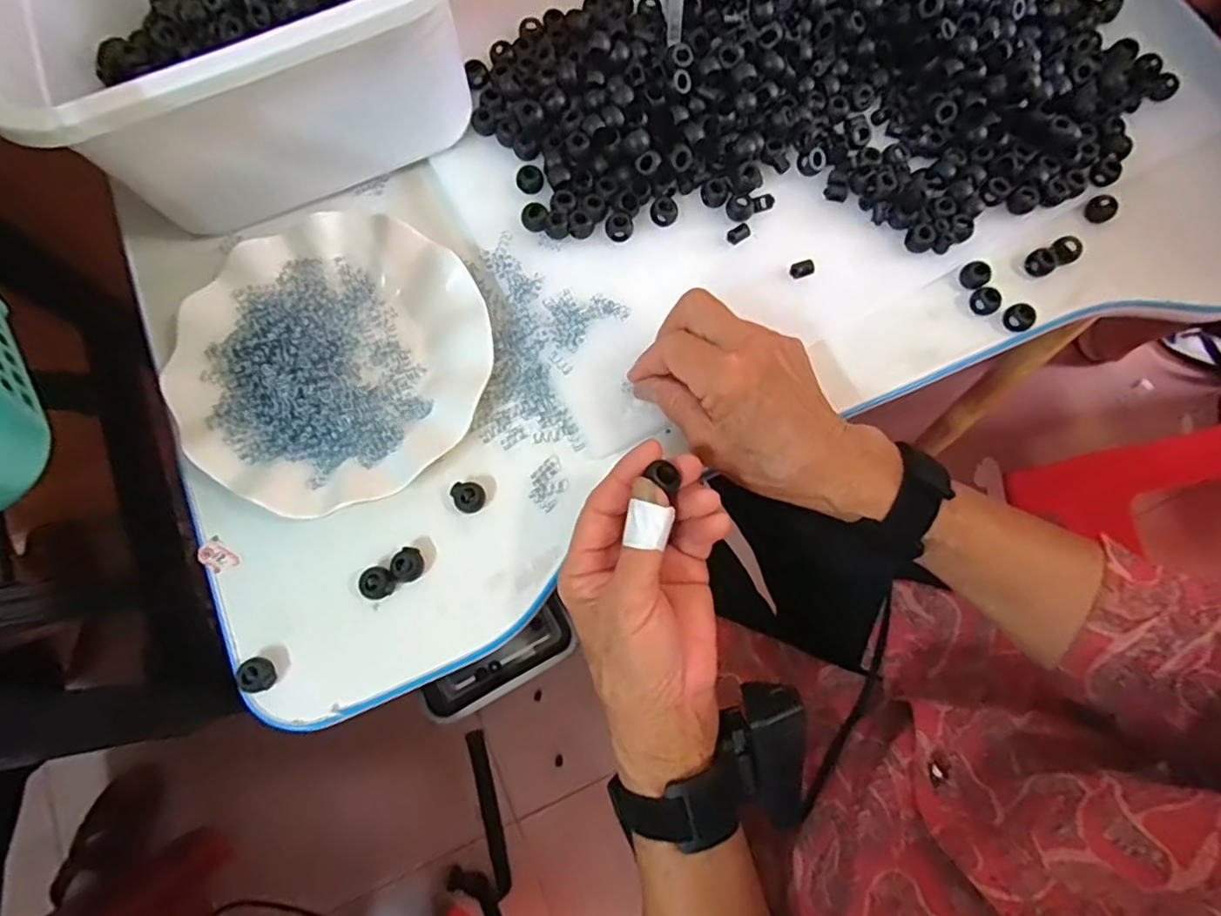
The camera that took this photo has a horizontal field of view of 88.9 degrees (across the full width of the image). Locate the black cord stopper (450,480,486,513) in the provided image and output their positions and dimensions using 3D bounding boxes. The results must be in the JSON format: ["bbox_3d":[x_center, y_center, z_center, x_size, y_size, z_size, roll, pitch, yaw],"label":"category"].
[{"bbox_3d":[-0.082,0.021,0.359,0.017,0.009,0.019,-29,76,-9],"label":"black cord stopper"}]

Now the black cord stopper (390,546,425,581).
[{"bbox_3d":[-0.113,0.060,0.349,0.016,0.010,0.018,-17,75,-6],"label":"black cord stopper"}]

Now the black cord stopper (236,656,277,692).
[{"bbox_3d":[-0.189,0.115,0.331,0.015,0.010,0.017,-12,74,-5],"label":"black cord stopper"}]

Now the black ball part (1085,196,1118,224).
[{"bbox_3d":[0.334,-0.170,0.424,0.014,0.016,0.016,-30,77,-9],"label":"black ball part"}]

